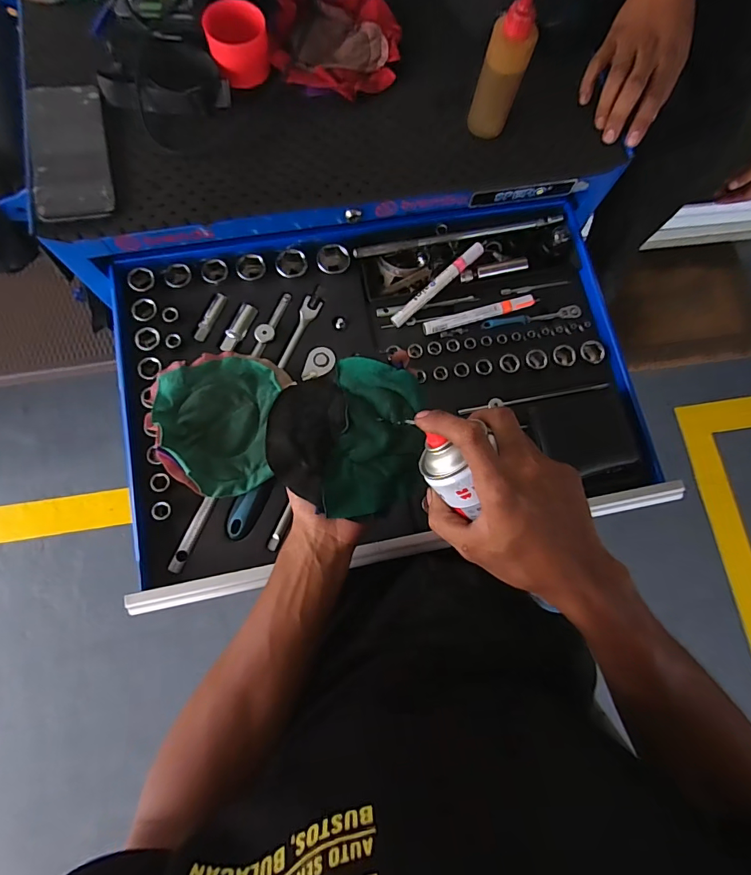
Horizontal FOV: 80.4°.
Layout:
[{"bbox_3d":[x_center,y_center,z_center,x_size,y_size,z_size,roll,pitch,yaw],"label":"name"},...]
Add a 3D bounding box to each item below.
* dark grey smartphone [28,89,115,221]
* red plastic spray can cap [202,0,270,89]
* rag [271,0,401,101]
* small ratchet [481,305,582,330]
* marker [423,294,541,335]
[{"bbox_3d":[-0.329,-0.307,0.475,0.076,0.013,0.165,-11,78,-13],"label":"dark grey smartphone"},{"bbox_3d":[-0.152,-0.431,0.489,0.063,0.046,0.064,1,78,-4],"label":"red plastic spray can cap"},{"bbox_3d":[-0.043,-0.471,0.521,0.142,0.033,0.144,9,78,-2],"label":"rag"},{"bbox_3d":[0.198,-0.152,0.569,0.130,0.016,0.016,-9,79,-6],"label":"small ratchet"},{"bbox_3d":[0.132,-0.155,0.553,0.149,0.010,0.017,-17,80,-7],"label":"marker"}]

